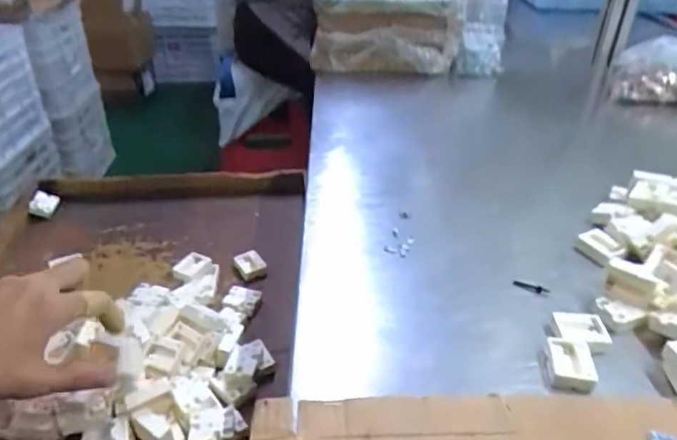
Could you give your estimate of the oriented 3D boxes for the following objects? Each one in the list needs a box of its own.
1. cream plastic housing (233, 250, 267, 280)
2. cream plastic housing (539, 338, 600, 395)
[{"bbox_3d":[-0.107,0.056,0.633,0.030,0.019,0.037,-17,38,-24],"label":"cream plastic housing"},{"bbox_3d":[0.161,0.100,0.370,0.034,0.016,0.038,8,34,10],"label":"cream plastic housing"}]

